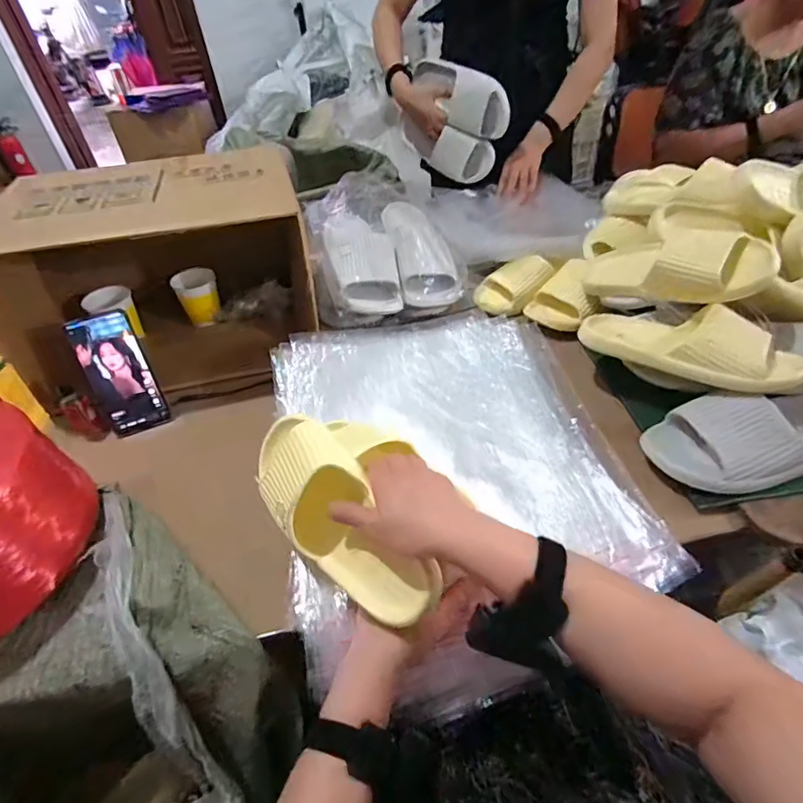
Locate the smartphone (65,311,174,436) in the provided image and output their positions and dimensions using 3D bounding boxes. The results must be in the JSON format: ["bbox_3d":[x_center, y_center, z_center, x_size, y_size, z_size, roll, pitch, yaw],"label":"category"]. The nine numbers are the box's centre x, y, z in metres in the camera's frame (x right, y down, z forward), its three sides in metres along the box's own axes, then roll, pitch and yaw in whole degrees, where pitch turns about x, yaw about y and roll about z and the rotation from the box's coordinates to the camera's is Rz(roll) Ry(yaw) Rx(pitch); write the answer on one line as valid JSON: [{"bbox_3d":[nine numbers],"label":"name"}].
[{"bbox_3d":[-0.372,-0.036,0.641,0.072,0.163,0.015,-22,25,-21],"label":"smartphone"}]

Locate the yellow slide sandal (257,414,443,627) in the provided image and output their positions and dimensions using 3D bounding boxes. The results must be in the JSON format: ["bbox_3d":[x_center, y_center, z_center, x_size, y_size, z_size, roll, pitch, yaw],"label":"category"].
[{"bbox_3d":[-0.061,0.104,0.455,0.089,0.057,0.231,-31,67,-24],"label":"yellow slide sandal"}]

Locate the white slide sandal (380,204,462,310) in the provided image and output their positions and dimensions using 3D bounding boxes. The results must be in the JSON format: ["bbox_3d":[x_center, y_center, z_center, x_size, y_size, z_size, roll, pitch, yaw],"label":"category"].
[{"bbox_3d":[0.029,-0.280,0.838,0.107,0.070,0.262,-13,65,-8],"label":"white slide sandal"}]

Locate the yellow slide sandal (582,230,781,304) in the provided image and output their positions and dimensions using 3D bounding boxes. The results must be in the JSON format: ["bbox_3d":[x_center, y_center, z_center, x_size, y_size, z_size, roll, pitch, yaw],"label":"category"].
[{"bbox_3d":[0.366,-0.186,0.664,0.090,0.080,0.251,-31,25,-24],"label":"yellow slide sandal"}]

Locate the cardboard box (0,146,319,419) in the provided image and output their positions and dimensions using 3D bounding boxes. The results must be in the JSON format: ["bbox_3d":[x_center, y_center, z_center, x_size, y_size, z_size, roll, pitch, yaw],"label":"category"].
[{"bbox_3d":[-0.355,-0.192,0.760,0.403,0.290,0.291,-14,45,-9],"label":"cardboard box"}]

